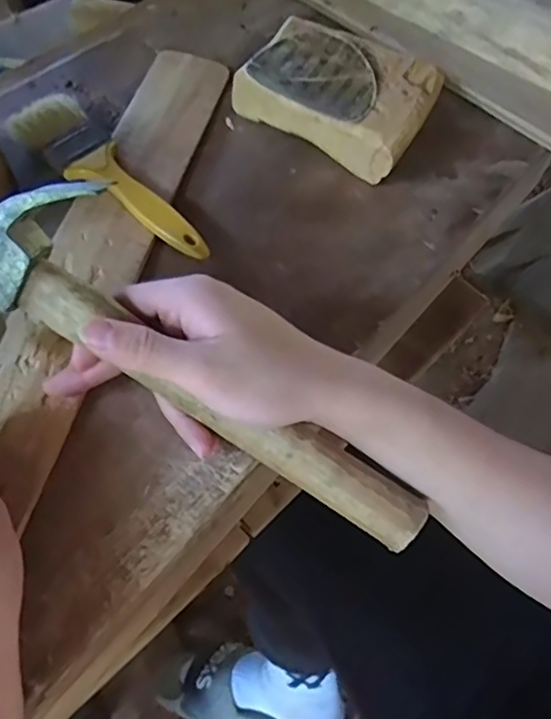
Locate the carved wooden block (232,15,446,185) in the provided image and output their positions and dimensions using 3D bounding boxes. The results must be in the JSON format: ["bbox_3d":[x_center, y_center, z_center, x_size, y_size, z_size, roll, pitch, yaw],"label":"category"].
[{"bbox_3d":[0.046,-0.200,0.445,0.138,0.049,0.103,26,64,8],"label":"carved wooden block"}]

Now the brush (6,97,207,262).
[{"bbox_3d":[-0.111,-0.124,0.407,0.175,0.020,0.050,42,65,16],"label":"brush"}]

